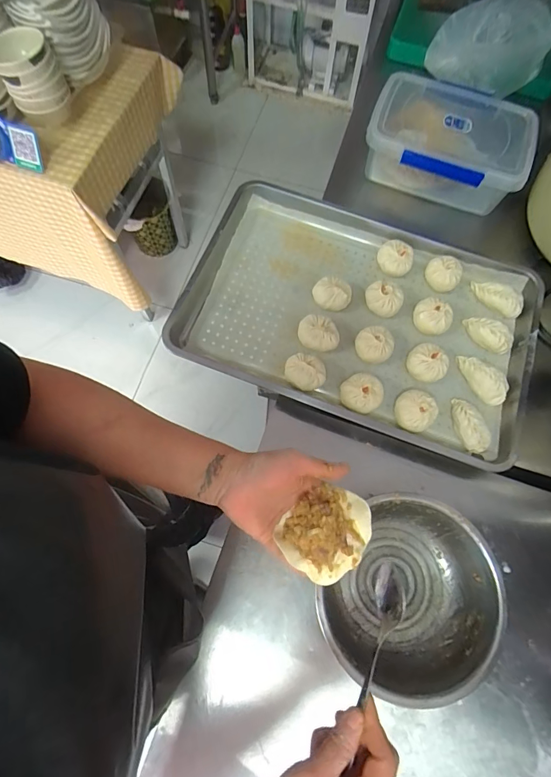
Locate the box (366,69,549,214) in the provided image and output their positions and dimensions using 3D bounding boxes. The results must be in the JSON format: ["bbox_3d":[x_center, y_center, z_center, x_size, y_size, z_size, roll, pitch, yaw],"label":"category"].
[{"bbox_3d":[0.342,-0.482,0.793,0.310,0.107,0.209,17,70,4],"label":"box"}]

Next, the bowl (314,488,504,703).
[{"bbox_3d":[0.172,0.274,0.529,0.229,0.089,0.212,1,71,-2],"label":"bowl"}]

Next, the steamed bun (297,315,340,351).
[{"bbox_3d":[0.074,-0.093,0.663,0.070,0.041,0.062,17,70,4],"label":"steamed bun"}]

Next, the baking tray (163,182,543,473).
[{"bbox_3d":[0.148,-0.132,0.687,0.585,0.060,0.402,19,72,4],"label":"baking tray"}]

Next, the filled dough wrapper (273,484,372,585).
[{"bbox_3d":[0.052,0.140,0.386,0.088,0.033,0.075,-42,75,-16],"label":"filled dough wrapper"}]

